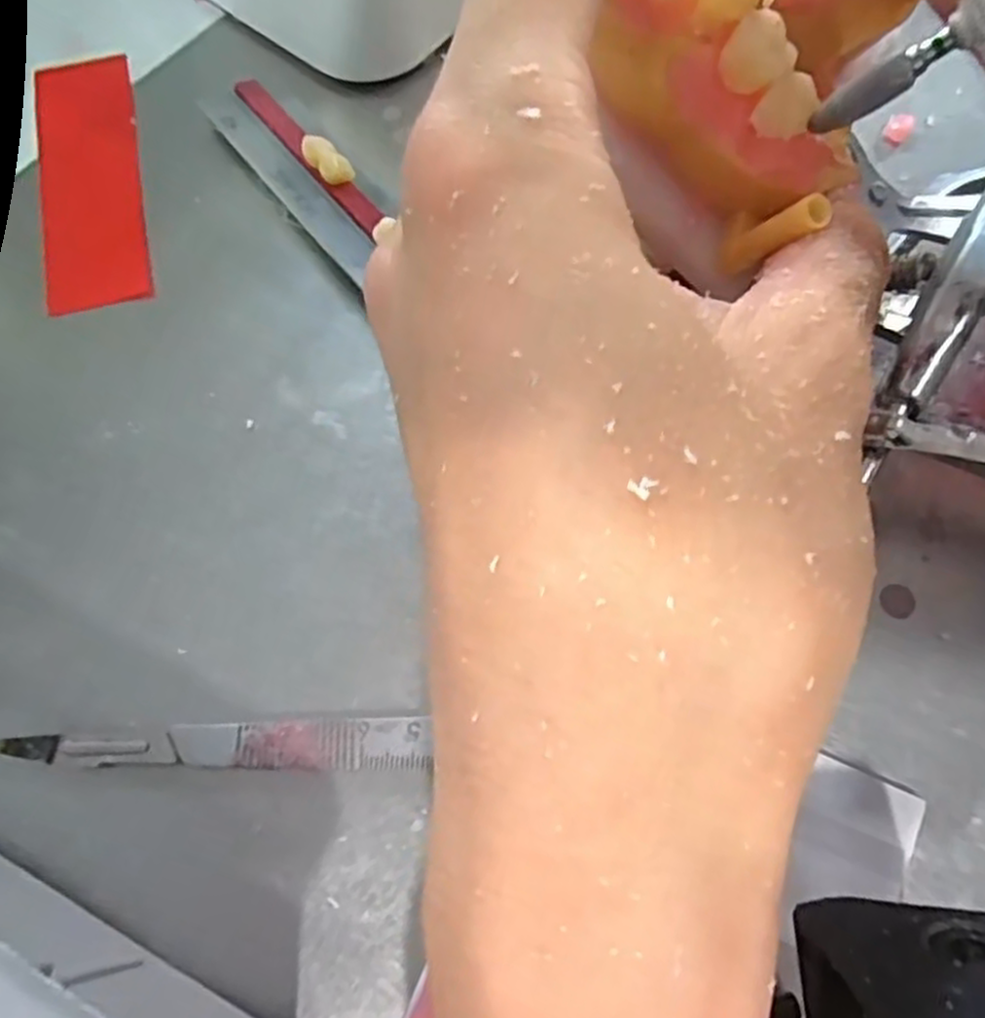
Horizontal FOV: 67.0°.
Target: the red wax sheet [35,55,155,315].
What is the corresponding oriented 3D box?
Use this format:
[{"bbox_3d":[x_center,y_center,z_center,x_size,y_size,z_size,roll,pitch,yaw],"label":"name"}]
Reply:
[{"bbox_3d":[-0.107,-0.088,0.197,0.026,0.004,0.084,-14,72,-3],"label":"red wax sheet"}]

